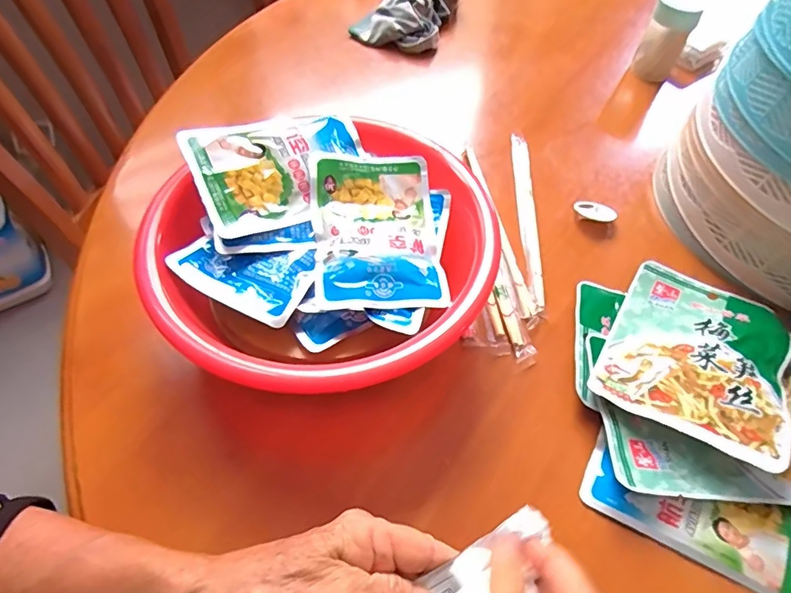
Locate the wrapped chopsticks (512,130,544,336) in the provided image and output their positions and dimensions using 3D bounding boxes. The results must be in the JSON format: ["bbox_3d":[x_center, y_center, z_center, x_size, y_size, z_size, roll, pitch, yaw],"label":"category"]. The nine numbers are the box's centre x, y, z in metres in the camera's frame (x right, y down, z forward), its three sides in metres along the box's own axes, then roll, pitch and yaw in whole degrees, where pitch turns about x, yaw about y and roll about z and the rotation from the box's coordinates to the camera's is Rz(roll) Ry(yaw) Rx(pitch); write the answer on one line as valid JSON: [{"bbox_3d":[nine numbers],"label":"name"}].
[{"bbox_3d":[0.114,-0.067,0.427,0.016,0.009,0.218,5,54,1],"label":"wrapped chopsticks"}]

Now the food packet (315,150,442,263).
[{"bbox_3d":[-0.014,-0.065,0.356,0.084,0.011,0.095,0,61,-13],"label":"food packet"}]

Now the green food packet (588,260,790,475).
[{"bbox_3d":[0.209,0.036,0.342,0.108,0.012,0.145,20,47,27],"label":"green food packet"}]

